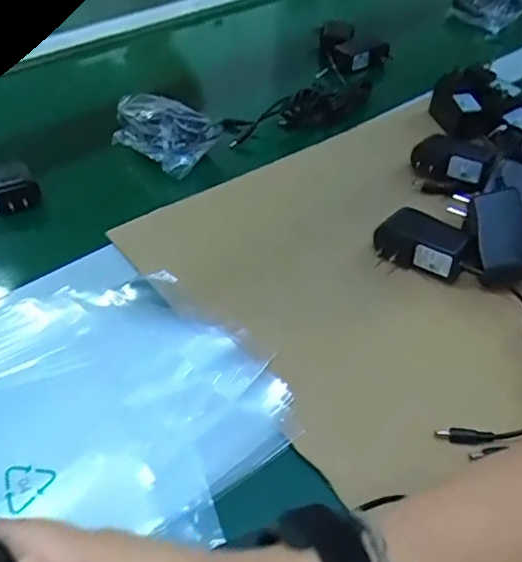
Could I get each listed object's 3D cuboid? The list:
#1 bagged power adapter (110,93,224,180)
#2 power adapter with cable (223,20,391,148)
[{"bbox_3d":[-0.108,-0.165,0.618,0.121,0.046,0.062,31,53,26],"label":"bagged power adapter"},{"bbox_3d":[0.071,-0.242,0.731,0.118,0.066,0.300,23,49,20],"label":"power adapter with cable"}]

